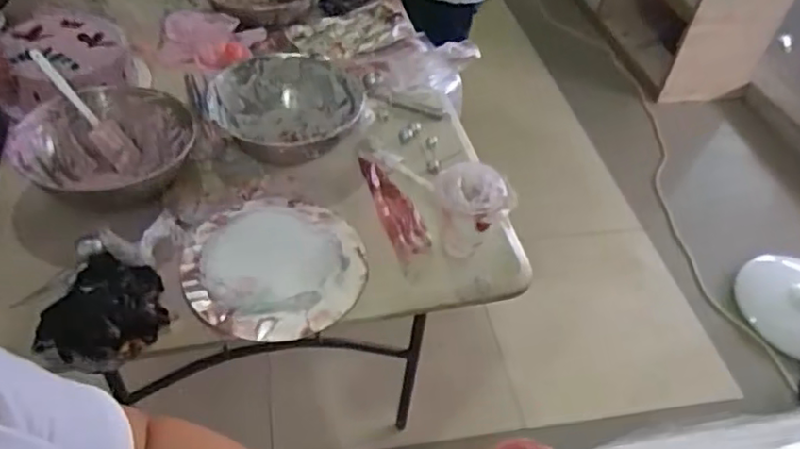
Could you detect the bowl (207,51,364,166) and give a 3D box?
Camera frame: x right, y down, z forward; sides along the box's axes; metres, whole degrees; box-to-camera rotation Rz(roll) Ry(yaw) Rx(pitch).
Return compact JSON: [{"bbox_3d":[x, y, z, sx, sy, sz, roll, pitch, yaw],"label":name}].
[{"bbox_3d":[-0.182,-0.192,1.042,0.227,0.077,0.220,3,46,-3],"label":"bowl"}]

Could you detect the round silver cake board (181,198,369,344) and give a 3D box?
[{"bbox_3d":[-0.171,0.052,0.880,0.237,0.018,0.240,3,46,-3],"label":"round silver cake board"}]

